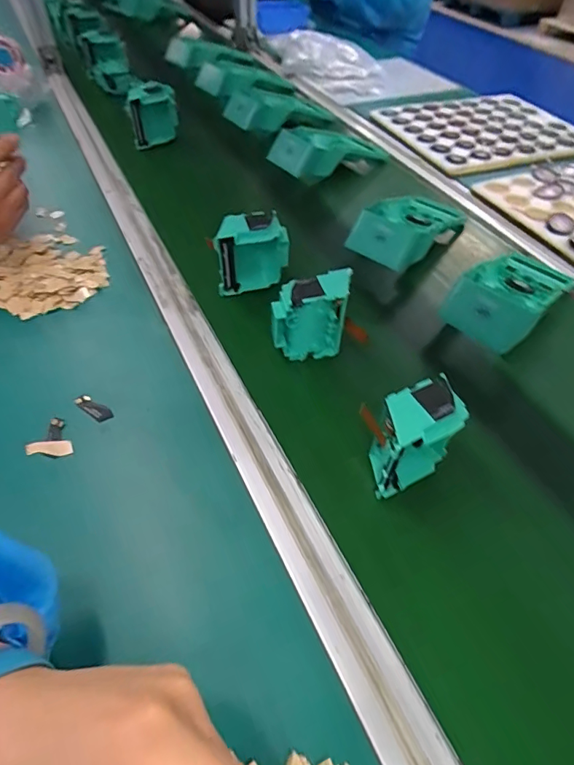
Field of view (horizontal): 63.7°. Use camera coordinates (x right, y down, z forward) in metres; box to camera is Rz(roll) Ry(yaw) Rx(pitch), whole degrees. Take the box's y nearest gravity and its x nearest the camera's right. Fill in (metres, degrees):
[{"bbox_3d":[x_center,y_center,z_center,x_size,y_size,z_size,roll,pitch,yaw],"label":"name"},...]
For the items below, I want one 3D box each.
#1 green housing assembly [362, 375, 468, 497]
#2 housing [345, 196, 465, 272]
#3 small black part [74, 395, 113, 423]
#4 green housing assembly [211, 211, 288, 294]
[{"bbox_3d":[0.093,0.040,0.351,0.073,0.071,0.046,-23,54,-19],"label":"green housing assembly"},{"bbox_3d":[0.149,-0.194,0.561,0.090,0.045,0.171,34,57,25],"label":"housing"},{"bbox_3d":[-0.169,0.023,0.404,0.040,0.004,0.014,31,56,23],"label":"small black part"},{"bbox_3d":[-0.039,-0.138,0.502,0.082,0.082,0.045,-15,52,-14],"label":"green housing assembly"}]

